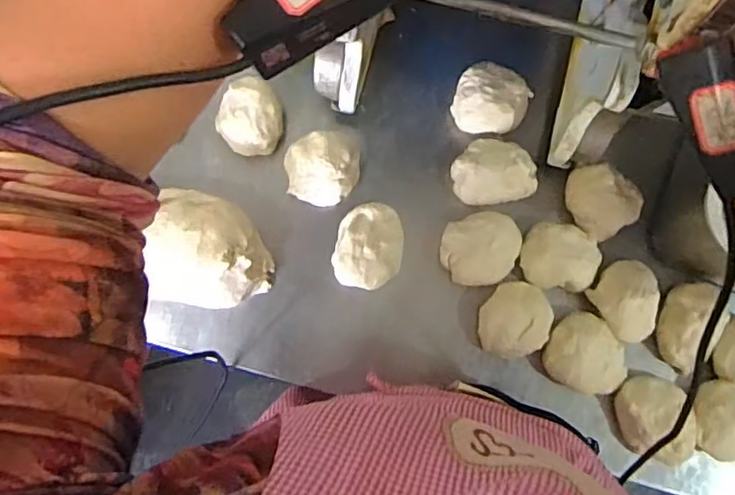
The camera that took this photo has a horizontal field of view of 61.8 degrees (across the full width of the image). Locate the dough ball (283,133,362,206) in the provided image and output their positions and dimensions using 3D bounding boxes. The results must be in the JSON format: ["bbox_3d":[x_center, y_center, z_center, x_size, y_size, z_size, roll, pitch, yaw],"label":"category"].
[{"bbox_3d":[-0.045,-0.078,0.611,0.071,0.036,0.070,0,81,-1],"label":"dough ball"}]

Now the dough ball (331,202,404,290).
[{"bbox_3d":[0.003,0.000,0.601,0.066,0.034,0.084,13,81,1],"label":"dough ball"}]

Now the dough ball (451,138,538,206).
[{"bbox_3d":[0.126,-0.074,0.613,0.079,0.031,0.060,-1,81,-1],"label":"dough ball"}]

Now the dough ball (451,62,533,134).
[{"bbox_3d":[0.123,-0.146,0.621,0.071,0.039,0.068,0,81,-1],"label":"dough ball"}]

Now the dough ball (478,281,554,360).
[{"bbox_3d":[0.142,0.069,0.587,0.070,0.044,0.069,0,81,-1],"label":"dough ball"}]

